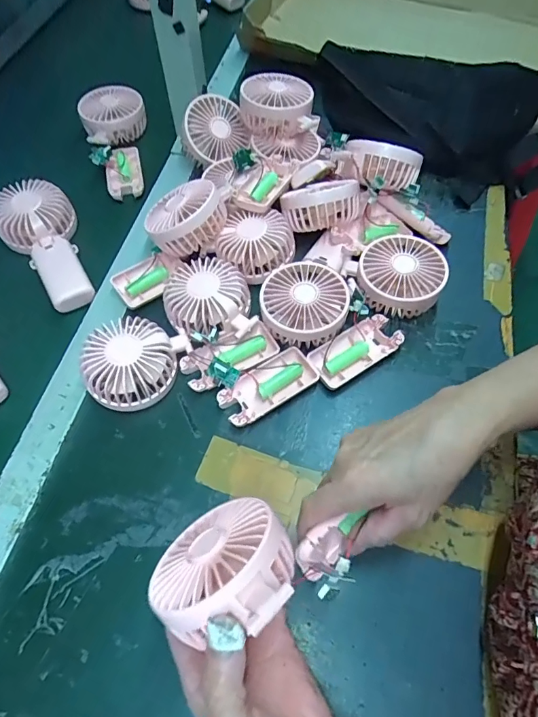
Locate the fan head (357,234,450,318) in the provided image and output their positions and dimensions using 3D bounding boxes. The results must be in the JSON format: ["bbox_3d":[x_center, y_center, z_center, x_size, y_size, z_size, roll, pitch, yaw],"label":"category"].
[{"bbox_3d":[0.136,-0.085,0.457,0.082,0.043,0.087,19,63,12],"label":"fan head"}]

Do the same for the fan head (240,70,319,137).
[{"bbox_3d":[0.013,-0.309,0.537,0.093,0.042,0.082,0,60,2],"label":"fan head"}]

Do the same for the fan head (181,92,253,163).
[{"bbox_3d":[-0.067,-0.289,0.559,0.088,0.047,0.075,-26,106,-8],"label":"fan head"}]

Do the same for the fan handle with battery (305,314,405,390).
[{"bbox_3d":[0.084,-0.009,0.434,0.092,0.015,0.045,-30,64,-15],"label":"fan handle with battery"}]

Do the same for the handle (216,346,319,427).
[{"bbox_3d":[-0.002,0.026,0.415,0.091,0.019,0.044,-31,64,-15],"label":"handle"}]

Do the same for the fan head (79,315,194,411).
[{"bbox_3d":[-0.126,0.002,0.417,0.077,0.045,0.095,21,63,13],"label":"fan head"}]

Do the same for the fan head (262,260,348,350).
[{"bbox_3d":[0.036,-0.054,0.441,0.082,0.037,0.085,14,62,10],"label":"fan head"}]

